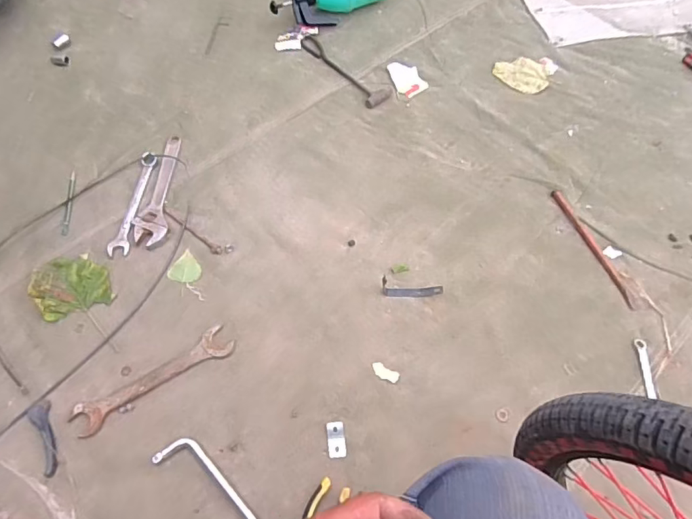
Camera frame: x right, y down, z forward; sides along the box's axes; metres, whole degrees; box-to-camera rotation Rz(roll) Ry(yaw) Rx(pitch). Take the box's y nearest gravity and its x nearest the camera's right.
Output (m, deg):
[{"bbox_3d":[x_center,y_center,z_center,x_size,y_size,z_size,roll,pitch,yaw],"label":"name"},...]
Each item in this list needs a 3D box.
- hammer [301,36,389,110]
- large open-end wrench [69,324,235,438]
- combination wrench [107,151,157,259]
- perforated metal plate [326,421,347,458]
[{"bbox_3d":[-0.009,-0.462,1.158,0.063,0.023,0.280,-36,70,-20],"label":"hammer"},{"bbox_3d":[-0.313,0.196,0.796,0.262,0.004,0.055,-30,68,-18],"label":"large open-end wrench"},{"bbox_3d":[-0.430,-0.117,0.979,0.043,0.011,0.247,5,62,-1],"label":"combination wrench"},{"bbox_3d":[-0.015,0.284,0.763,0.028,0.004,0.055,-3,62,-5],"label":"perforated metal plate"}]

